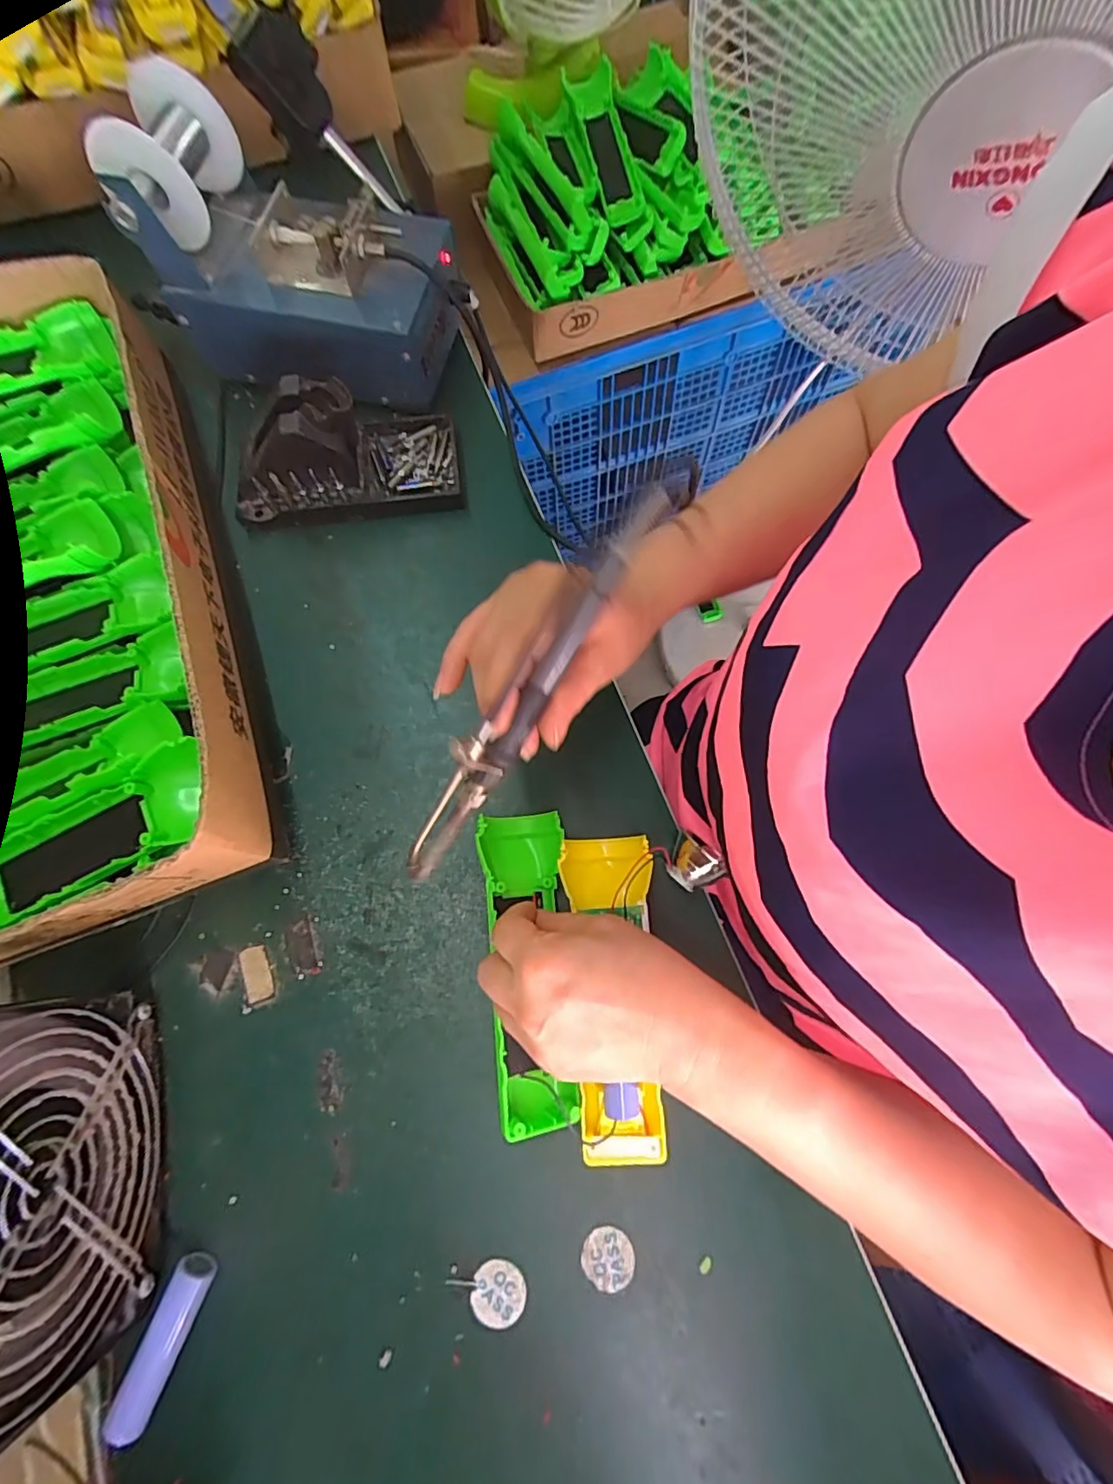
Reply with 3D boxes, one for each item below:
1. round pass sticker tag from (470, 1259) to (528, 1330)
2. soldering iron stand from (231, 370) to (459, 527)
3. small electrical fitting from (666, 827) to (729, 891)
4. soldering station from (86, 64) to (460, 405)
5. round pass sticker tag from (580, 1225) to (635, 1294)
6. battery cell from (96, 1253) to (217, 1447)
[{"bbox_3d":[-0.029,0.277,0.280,0.026,0.004,0.025,0,73,0],"label":"round pass sticker tag"},{"bbox_3d":[-0.150,-0.206,0.390,0.151,0.075,0.076,-6,73,-2],"label":"soldering iron stand"},{"bbox_3d":[0.078,0.070,0.319,0.031,0.019,0.023,40,77,11],"label":"small electrical fitting"},{"bbox_3d":[-0.182,-0.339,0.389,0.206,0.124,0.118,12,73,4],"label":"soldering station"},{"bbox_3d":[0.027,0.262,0.285,0.026,0.004,0.025,0,73,0],"label":"round pass sticker tag"},{"bbox_3d":[-0.188,0.286,0.267,0.019,0.018,0.066,20,74,6],"label":"battery cell"}]

